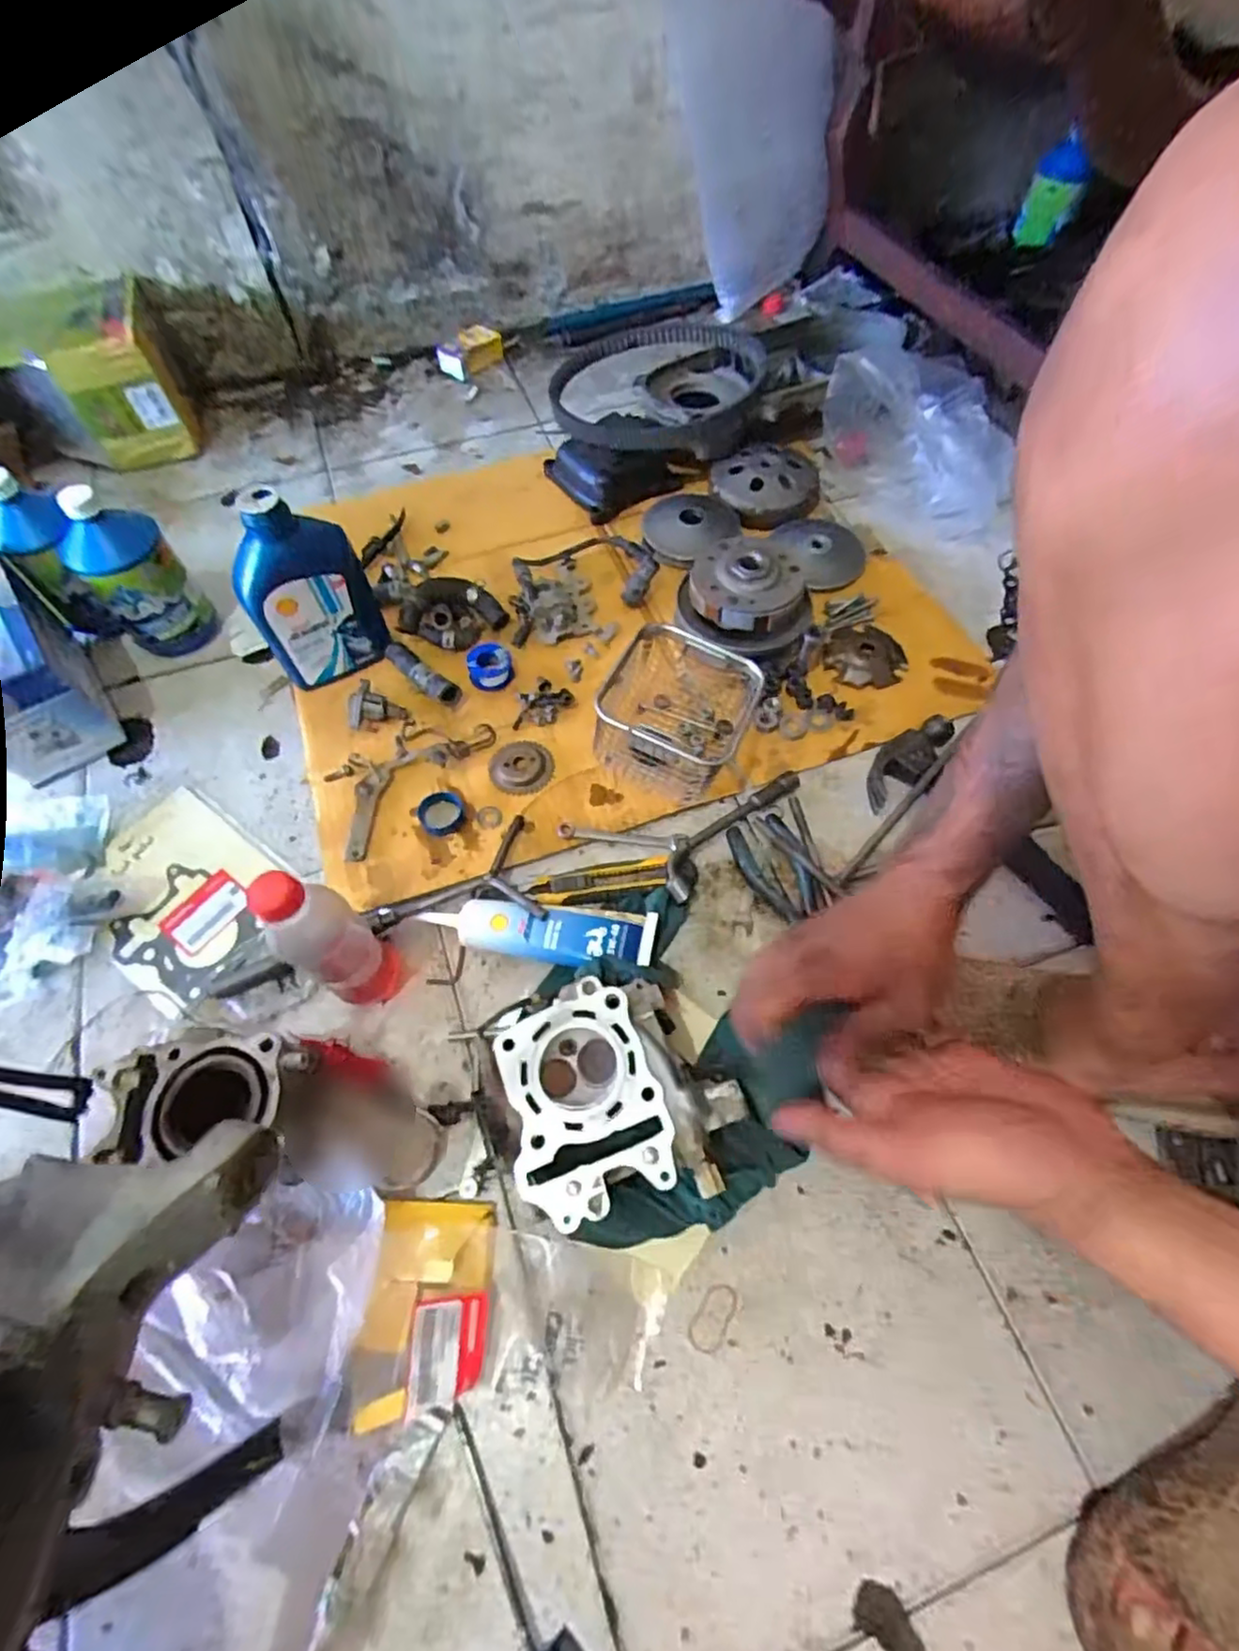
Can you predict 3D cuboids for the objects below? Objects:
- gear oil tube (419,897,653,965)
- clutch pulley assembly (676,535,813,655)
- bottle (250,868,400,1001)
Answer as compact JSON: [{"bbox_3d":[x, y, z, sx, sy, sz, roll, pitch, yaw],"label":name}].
[{"bbox_3d":[-0.070,0.091,0.558,0.196,0.030,0.056,5,62,5],"label":"gear oil tube"},{"bbox_3d":[0.132,-0.244,0.714,0.136,0.081,0.126,-1,62,2],"label":"clutch pulley assembly"},{"bbox_3d":[-0.204,0.085,0.487,0.046,0.190,0.052,31,67,17],"label":"bottle"}]

